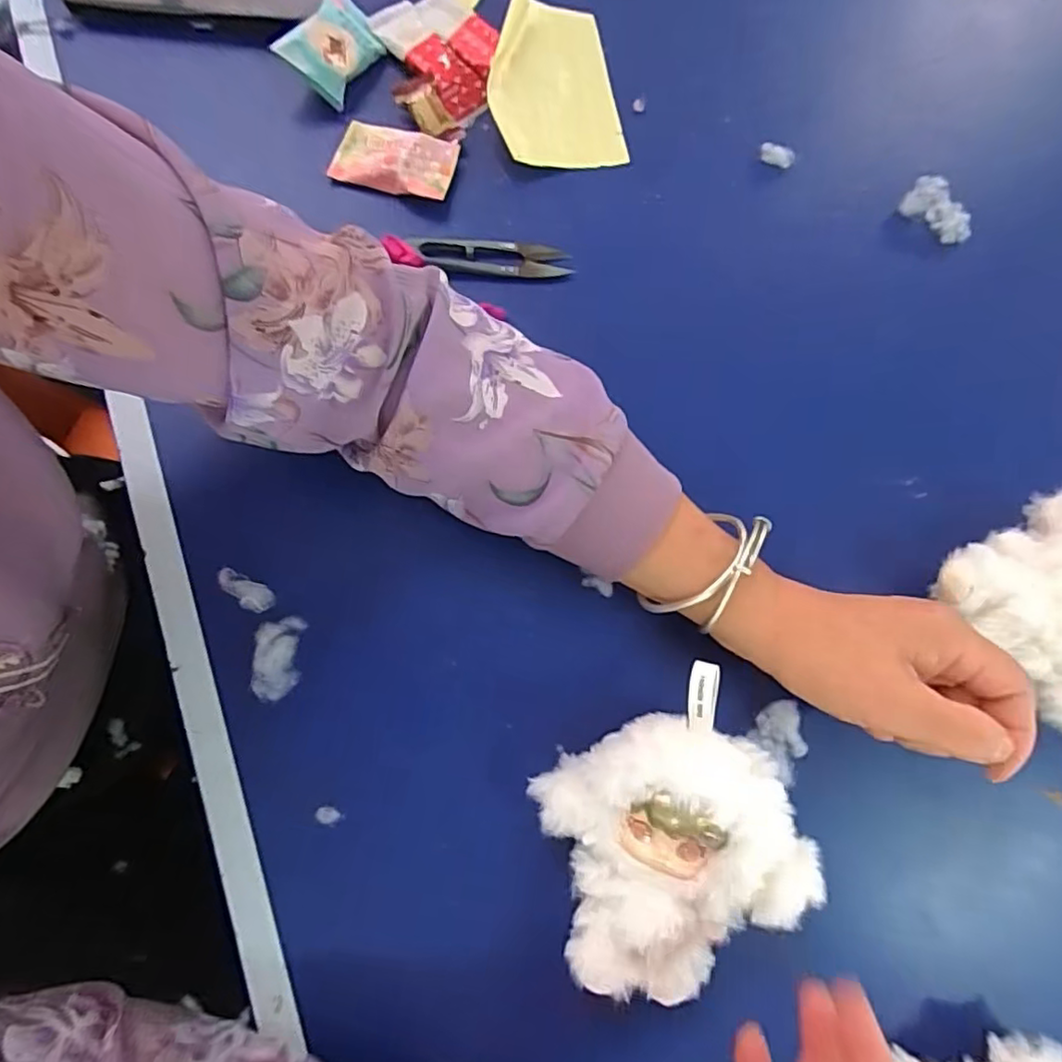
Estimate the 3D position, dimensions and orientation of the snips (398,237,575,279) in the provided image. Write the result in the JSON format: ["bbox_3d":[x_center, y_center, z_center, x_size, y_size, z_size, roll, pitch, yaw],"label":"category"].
[{"bbox_3d":[-0.027,-0.174,0.387,0.102,0.011,0.022,2,78,-4],"label":"snips"}]

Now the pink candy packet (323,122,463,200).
[{"bbox_3d":[-0.087,-0.234,0.387,0.076,0.017,0.041,11,78,-2],"label":"pink candy packet"}]

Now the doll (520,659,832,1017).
[{"bbox_3d":[0.062,0.147,0.287,0.123,0.071,0.109,-34,83,-10],"label":"doll"}]

